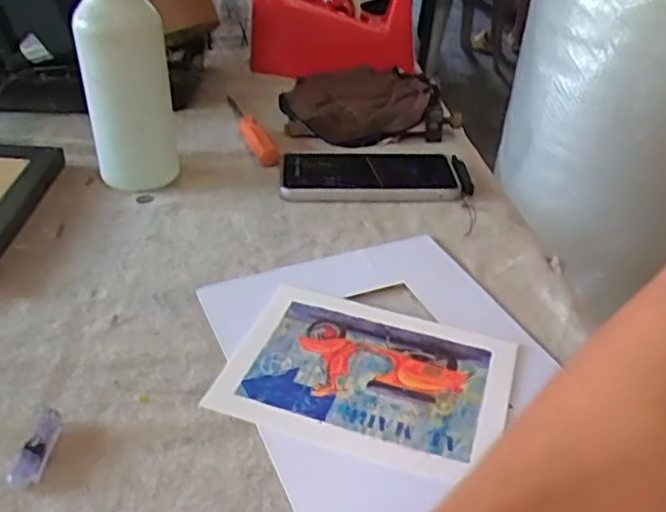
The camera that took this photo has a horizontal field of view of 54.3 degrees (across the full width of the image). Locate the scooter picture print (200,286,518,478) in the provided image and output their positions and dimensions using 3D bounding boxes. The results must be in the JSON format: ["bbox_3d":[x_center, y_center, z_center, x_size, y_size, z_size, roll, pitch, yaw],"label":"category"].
[{"bbox_3d":[0.021,0.068,0.393,0.164,0.006,0.116,13,37,13],"label":"scooter picture print"}]

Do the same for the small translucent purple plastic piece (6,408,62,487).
[{"bbox_3d":[-0.152,0.098,0.334,0.016,0.013,0.042,4,34,3],"label":"small translucent purple plastic piece"}]

